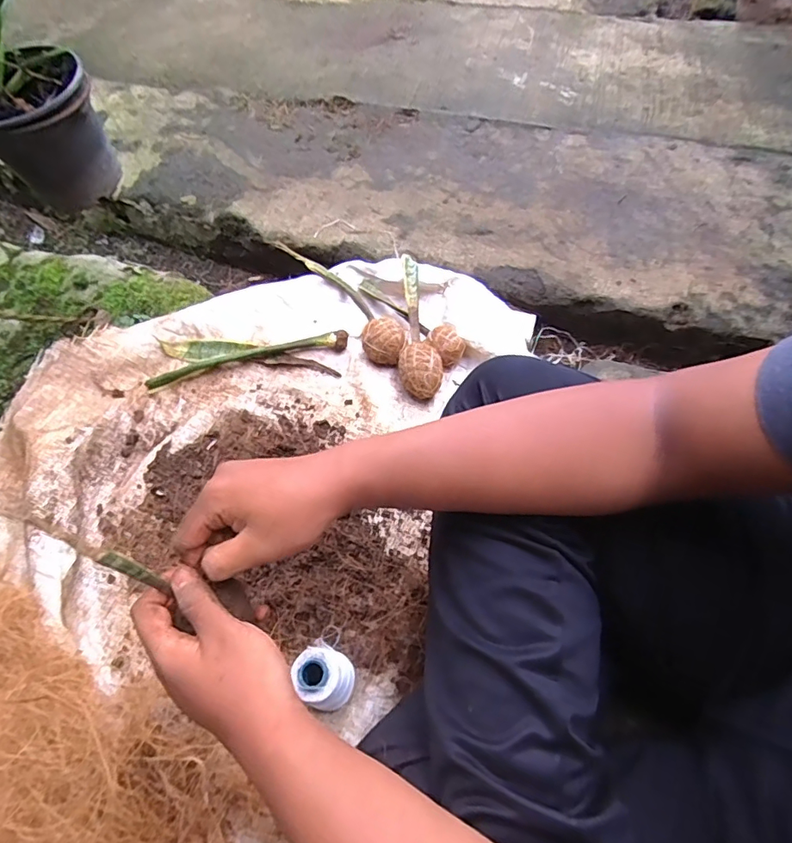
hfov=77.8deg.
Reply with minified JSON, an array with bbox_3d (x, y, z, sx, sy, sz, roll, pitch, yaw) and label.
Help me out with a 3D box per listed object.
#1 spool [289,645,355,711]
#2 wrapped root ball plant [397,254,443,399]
[{"bbox_3d":[-0.069,0.253,0.486,0.046,0.109,0.045,-1,61,2],"label":"spool"},{"bbox_3d":[0.033,-0.147,0.743,0.061,0.052,0.254,-2,61,1],"label":"wrapped root ball plant"}]

